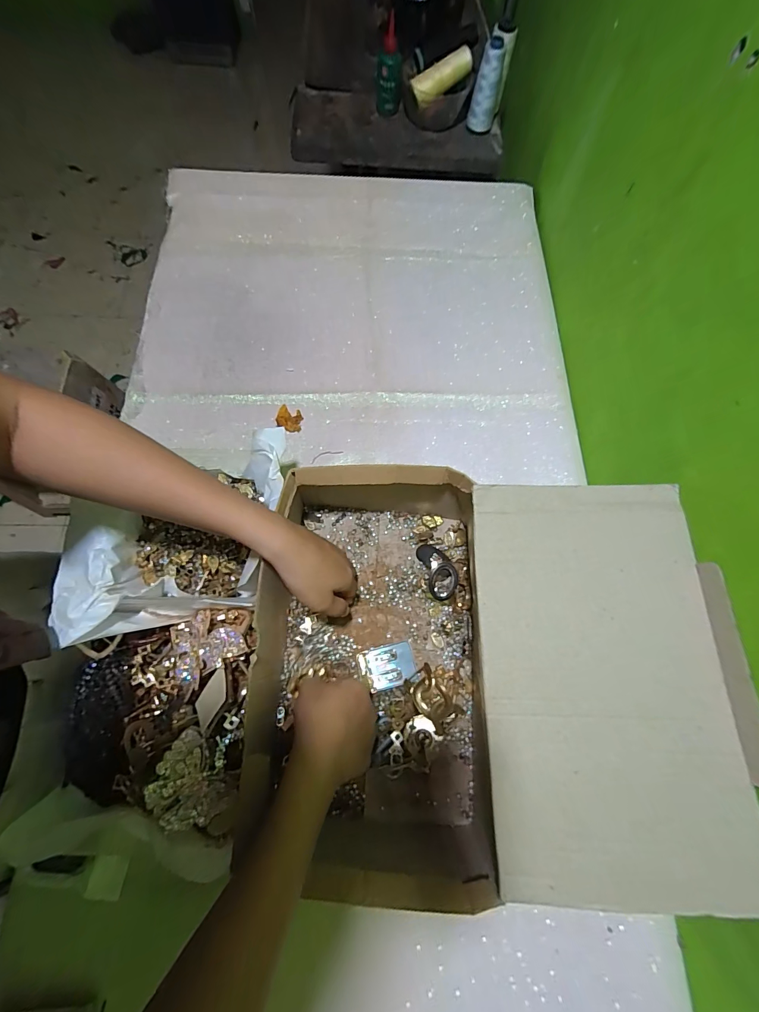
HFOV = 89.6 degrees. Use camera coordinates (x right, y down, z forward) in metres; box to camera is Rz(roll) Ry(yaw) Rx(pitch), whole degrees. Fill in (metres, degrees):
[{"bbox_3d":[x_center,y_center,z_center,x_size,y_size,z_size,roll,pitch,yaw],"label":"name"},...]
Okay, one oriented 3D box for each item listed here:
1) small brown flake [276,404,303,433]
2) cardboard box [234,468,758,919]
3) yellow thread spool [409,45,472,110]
[{"bbox_3d":[-0.121,-0.117,0.513,0.034,0.009,0.037,0,71,-1],"label":"small brown flake"},{"bbox_3d":[0.088,0.138,0.361,0.371,0.134,0.333,0,71,-1],"label":"cardboard box"},{"bbox_3d":[0.110,-0.756,0.674,0.109,0.041,0.030,-23,71,14],"label":"yellow thread spool"}]

